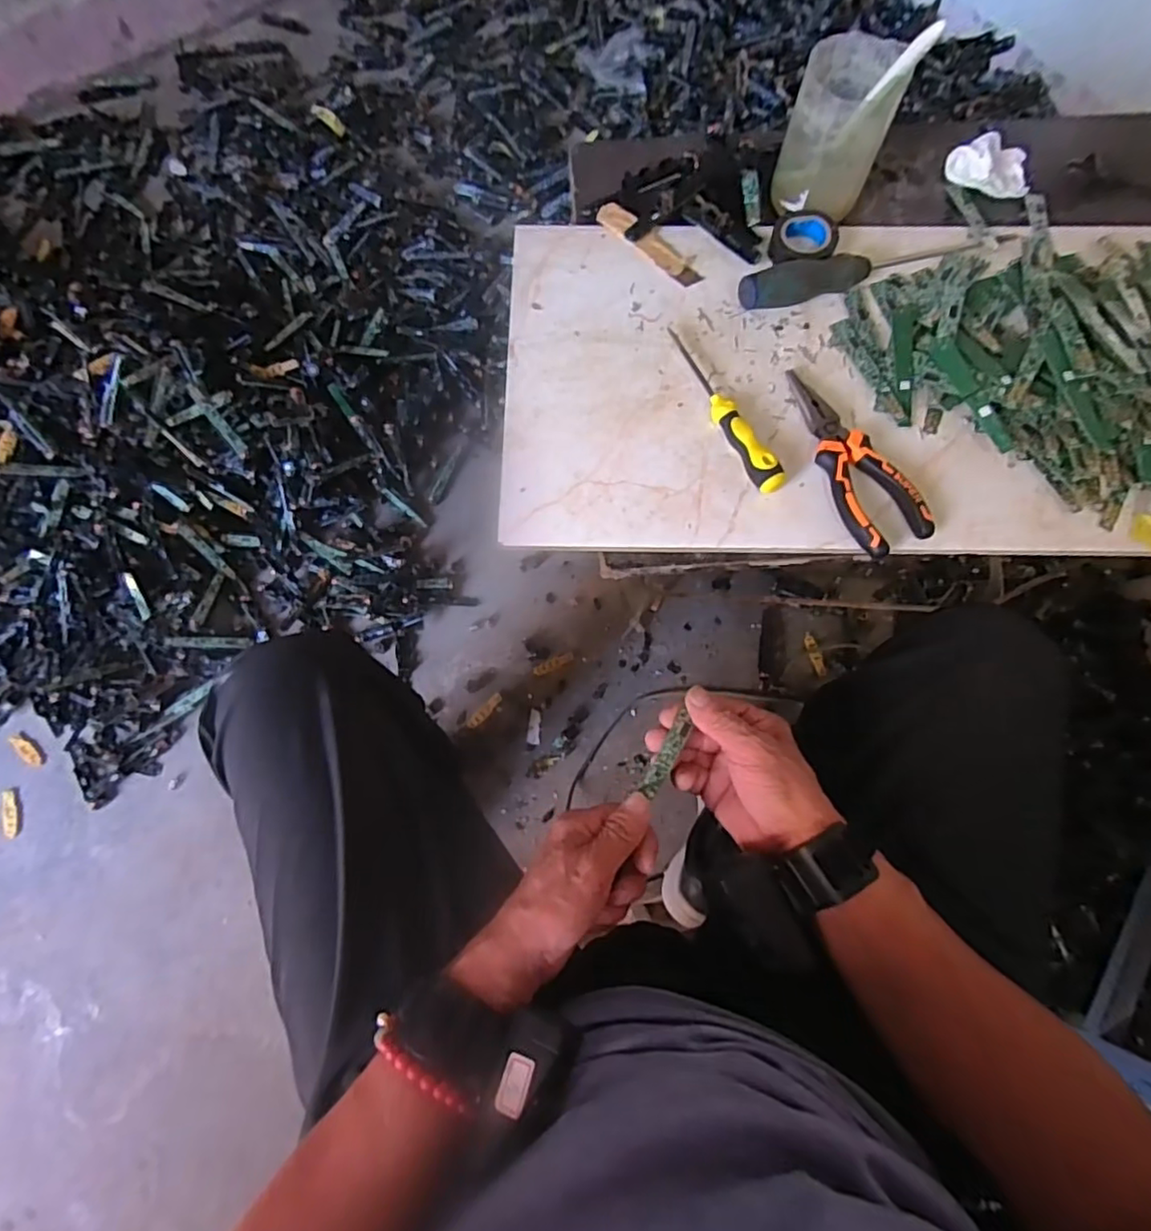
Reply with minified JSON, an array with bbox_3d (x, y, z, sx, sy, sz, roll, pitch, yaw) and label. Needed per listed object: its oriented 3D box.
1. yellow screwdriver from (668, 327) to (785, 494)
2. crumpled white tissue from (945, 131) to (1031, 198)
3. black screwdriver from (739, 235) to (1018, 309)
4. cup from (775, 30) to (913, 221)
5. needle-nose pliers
[{"bbox_3d":[0.112,-0.160,0.469,0.020,0.024,0.156,-24,74,-8],"label":"yellow screwdriver"},{"bbox_3d":[0.370,-0.400,0.550,0.067,0.025,0.052,7,72,2],"label":"crumpled white tissue"},{"bbox_3d":[0.246,-0.289,0.505,0.239,0.035,0.025,-18,73,-7],"label":"black screwdriver"},{"bbox_3d":[0.210,-0.394,0.492,0.076,0.114,0.073,0,72,-1],"label":"cup"},{"bbox_3d":[0.199,-0.117,0.459,0.054,0.020,0.156,-28,74,-9],"label":"needle-nose pliers"}]

